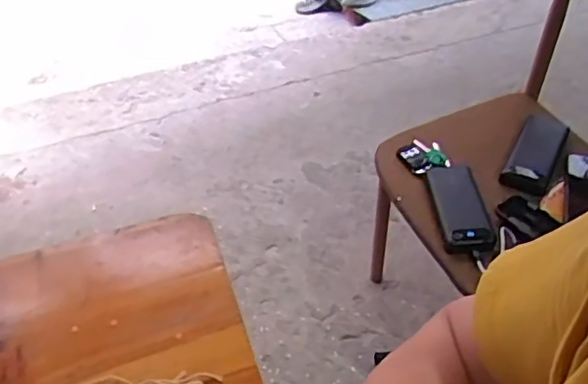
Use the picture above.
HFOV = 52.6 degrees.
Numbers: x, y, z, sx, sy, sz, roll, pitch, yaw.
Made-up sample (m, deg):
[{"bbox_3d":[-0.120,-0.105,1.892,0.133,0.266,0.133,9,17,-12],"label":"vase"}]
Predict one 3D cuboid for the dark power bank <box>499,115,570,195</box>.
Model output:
[{"bbox_3d":[0.400,-0.067,0.983,0.070,0.020,0.179,23,51,21],"label":"dark power bank"}]

